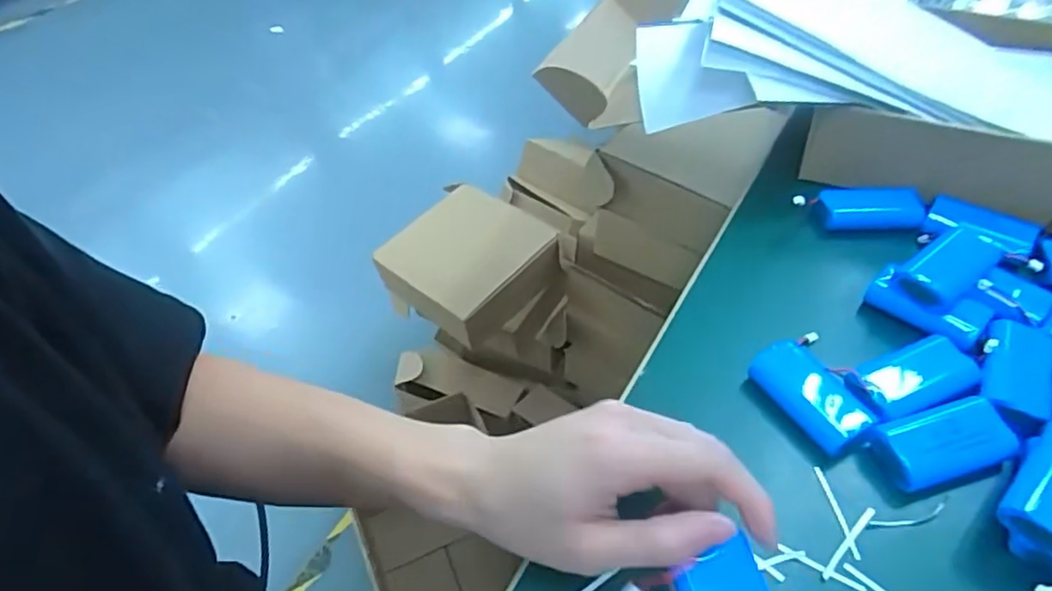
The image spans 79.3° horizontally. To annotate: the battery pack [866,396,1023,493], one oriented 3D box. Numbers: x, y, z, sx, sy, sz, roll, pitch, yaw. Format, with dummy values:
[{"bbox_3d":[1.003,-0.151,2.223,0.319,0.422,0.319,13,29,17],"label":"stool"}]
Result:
[{"bbox_3d":[0.225,0.079,0.343,0.067,0.016,0.037,-12,49,-9],"label":"battery pack"}]

